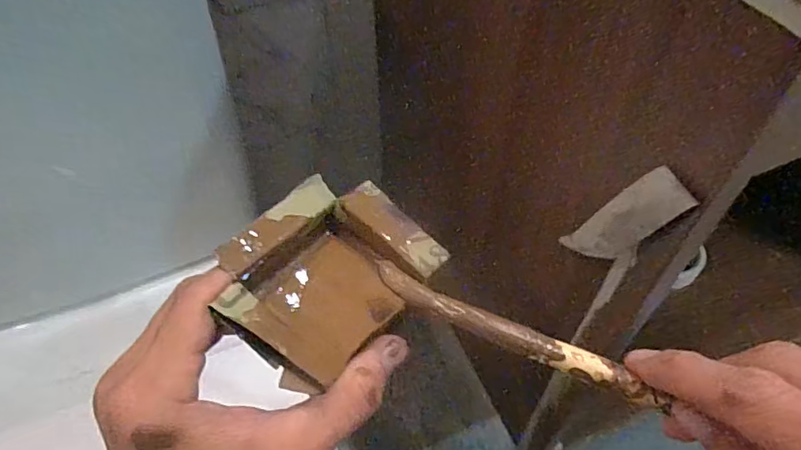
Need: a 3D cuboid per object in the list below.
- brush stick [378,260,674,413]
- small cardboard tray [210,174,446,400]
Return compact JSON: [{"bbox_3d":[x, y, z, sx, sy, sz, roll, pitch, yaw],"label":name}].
[{"bbox_3d":[0.043,0.043,0.215,0.116,0.005,0.012,22,55,15],"label":"brush stick"},{"bbox_3d":[-0.033,0.023,0.242,0.074,0.032,0.090,33,59,23],"label":"small cardboard tray"}]

